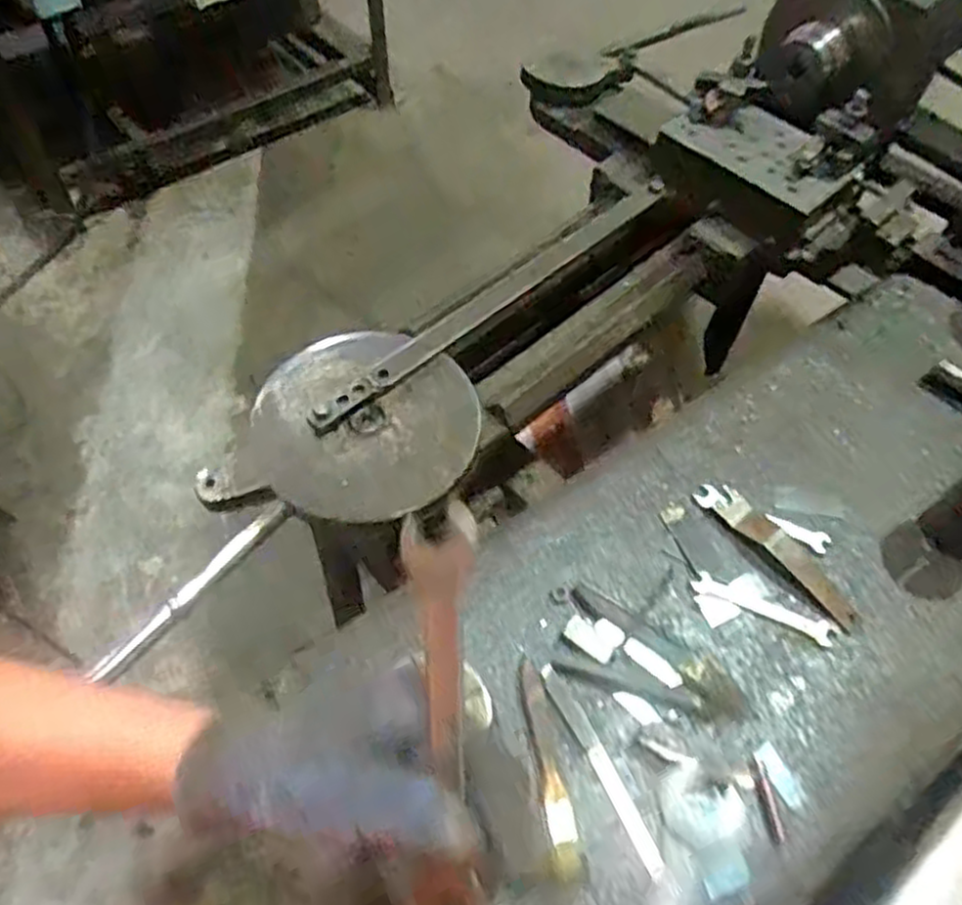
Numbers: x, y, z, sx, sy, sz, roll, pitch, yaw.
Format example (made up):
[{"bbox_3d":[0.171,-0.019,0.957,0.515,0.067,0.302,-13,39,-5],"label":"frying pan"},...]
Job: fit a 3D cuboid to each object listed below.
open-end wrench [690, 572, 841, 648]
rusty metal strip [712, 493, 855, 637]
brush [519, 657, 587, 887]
[{"bbox_3d":[0.225,0.122,0.610,0.112,0.004,0.021,23,58,11],"label":"open-end wrench"},{"bbox_3d":[0.252,0.084,0.627,0.139,0.016,0.038,41,63,21],"label":"rusty metal strip"},{"bbox_3d":[0.044,0.214,0.527,0.020,0.013,0.144,-10,58,-10],"label":"brush"}]

